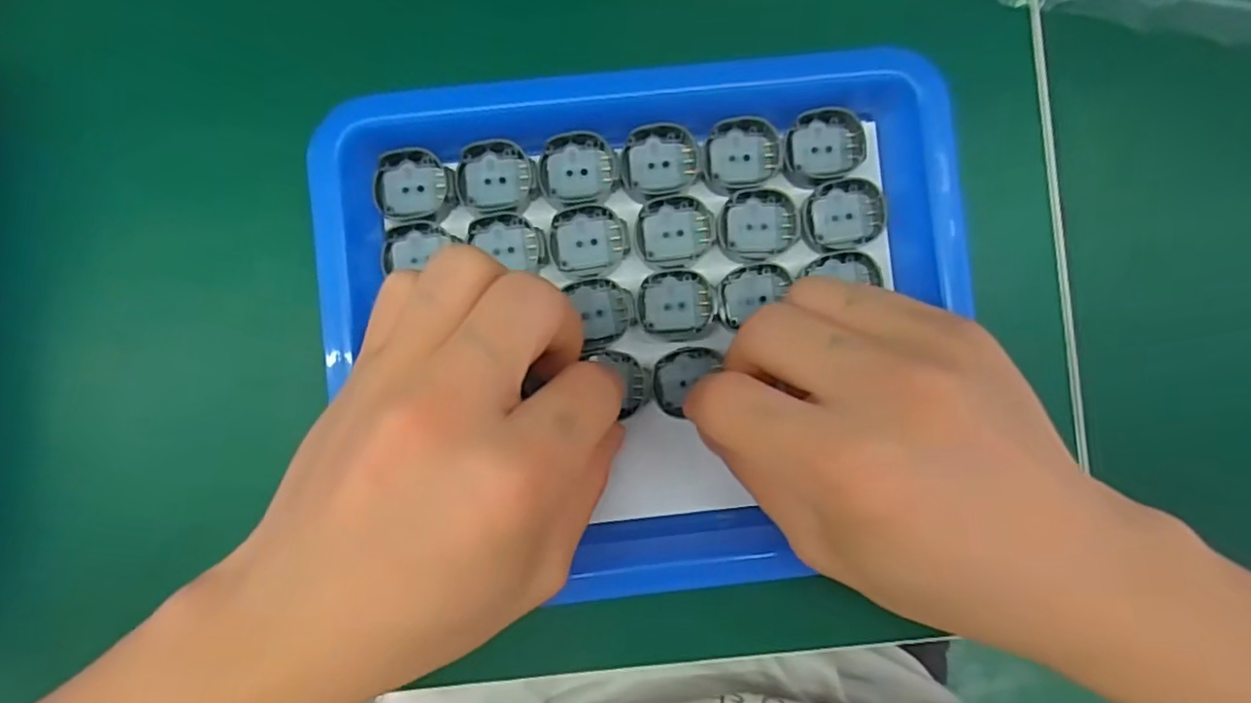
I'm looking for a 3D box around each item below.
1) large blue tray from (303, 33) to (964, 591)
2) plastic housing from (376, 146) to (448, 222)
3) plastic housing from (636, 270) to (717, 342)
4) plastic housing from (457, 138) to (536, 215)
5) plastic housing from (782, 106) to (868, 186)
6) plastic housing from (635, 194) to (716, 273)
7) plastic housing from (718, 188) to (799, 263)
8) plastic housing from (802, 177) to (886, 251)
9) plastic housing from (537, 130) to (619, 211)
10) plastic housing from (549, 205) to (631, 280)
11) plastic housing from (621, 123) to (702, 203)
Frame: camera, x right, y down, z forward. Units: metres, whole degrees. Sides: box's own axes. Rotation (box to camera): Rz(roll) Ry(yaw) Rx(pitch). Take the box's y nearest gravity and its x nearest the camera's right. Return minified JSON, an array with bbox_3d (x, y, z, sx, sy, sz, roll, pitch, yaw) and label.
[{"bbox_3d":[0.009,-0.008,0.229,0.215,0.028,0.184,-5,88,-1],"label":"large blue tray"},{"bbox_3d":[-0.077,-0.060,0.231,0.023,0.006,0.025,3,88,-1],"label":"plastic housing"},{"bbox_3d":[0.018,-0.017,0.232,0.028,0.004,0.024,1,88,-1],"label":"plastic housing"},{"bbox_3d":[-0.046,-0.063,0.232,0.027,0.007,0.027,0,90,-3],"label":"plastic housing"},{"bbox_3d":[0.072,-0.075,0.233,0.030,0.005,0.024,-14,89,-1],"label":"plastic housing"},{"bbox_3d":[0.018,-0.043,0.232,0.028,0.004,0.027,-5,88,-1],"label":"plastic housing"},{"bbox_3d":[0.048,-0.046,0.232,0.028,0.004,0.026,-3,88,-1],"label":"plastic housing"},{"bbox_3d":[0.079,-0.050,0.232,0.029,0.004,0.025,-4,88,-1],"label":"plastic housing"},{"bbox_3d":[-0.017,-0.065,0.232,0.027,0.004,0.027,4,88,-1],"label":"plastic housing"},{"bbox_3d":[-0.013,-0.040,0.233,0.028,0.005,0.025,-8,88,-1],"label":"plastic housing"},{"bbox_3d":[0.013,-0.069,0.232,0.028,0.004,0.025,-13,88,-1],"label":"plastic housing"}]

